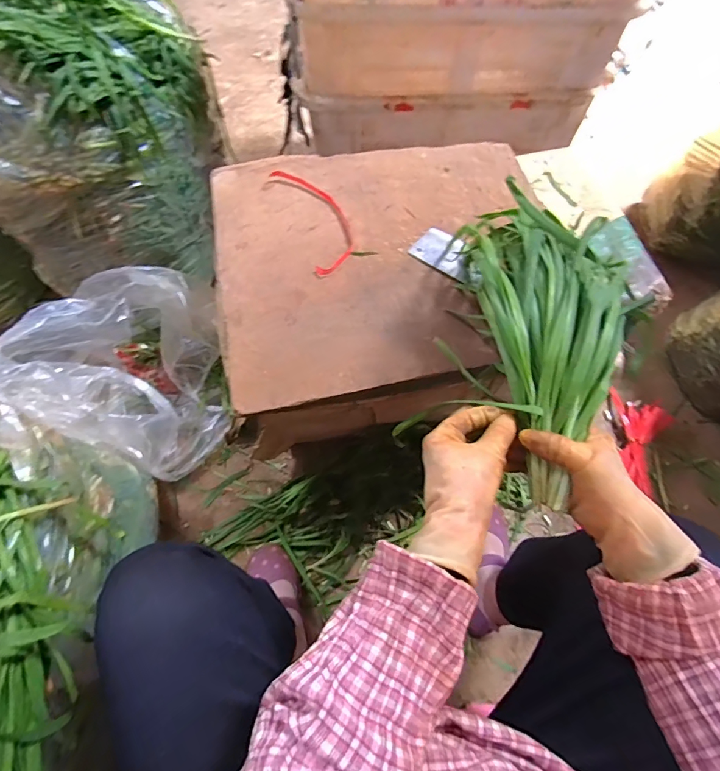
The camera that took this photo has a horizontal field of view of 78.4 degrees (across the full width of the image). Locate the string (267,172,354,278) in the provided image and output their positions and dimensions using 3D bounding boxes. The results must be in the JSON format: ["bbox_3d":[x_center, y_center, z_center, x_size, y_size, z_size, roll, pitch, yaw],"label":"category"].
[{"bbox_3d":[-0.068,-0.273,0.711,0.078,0.014,0.232,-19,66,-10],"label":"string"}]

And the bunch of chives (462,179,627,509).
[{"bbox_3d":[0.189,-0.052,0.442,0.142,0.075,0.321,-2,73,-2],"label":"bunch of chives"}]

